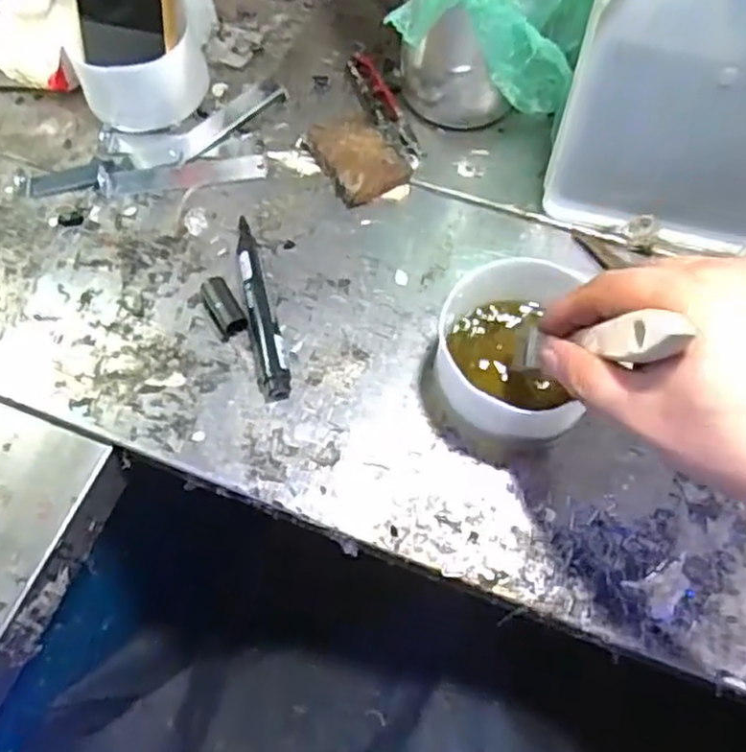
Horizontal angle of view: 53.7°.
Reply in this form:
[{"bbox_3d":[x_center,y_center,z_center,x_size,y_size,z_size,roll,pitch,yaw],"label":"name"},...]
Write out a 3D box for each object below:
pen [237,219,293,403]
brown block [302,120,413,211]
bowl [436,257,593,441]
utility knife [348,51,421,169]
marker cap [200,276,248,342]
[{"bbox_3d":[-0.071,-0.044,0.447,0.018,0.016,0.125,-15,64,-5],"label":"pen"},{"bbox_3d":[-0.009,-0.148,0.497,0.051,0.015,0.066,-30,66,-12],"label":"brown block"},{"bbox_3d":[0.078,-0.016,0.407,0.080,0.063,0.073,-1,64,2],"label":"bowl"},{"bbox_3d":[0.007,-0.189,0.523,0.023,0.011,0.106,-17,64,-7],"label":"utility knife"},{"bbox_3d":[-0.092,-0.041,0.448,0.018,0.015,0.037,-28,66,-12],"label":"marker cap"}]

